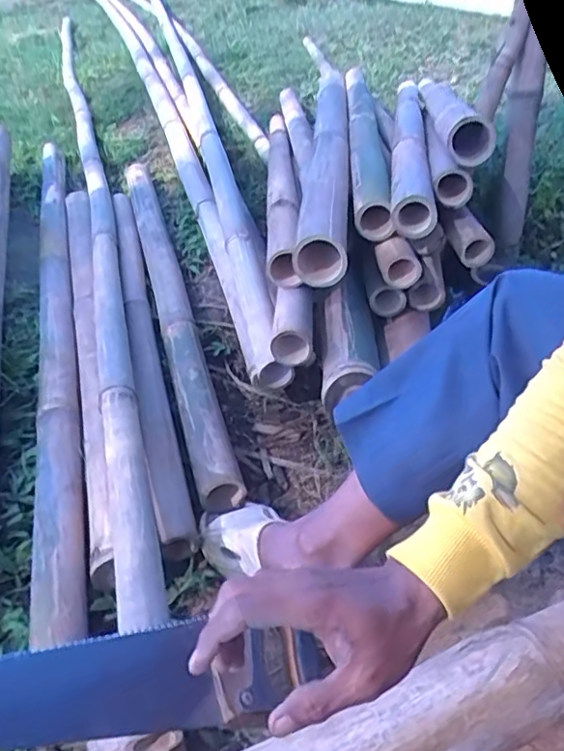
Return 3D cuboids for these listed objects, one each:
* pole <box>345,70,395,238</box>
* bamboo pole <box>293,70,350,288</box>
[{"bbox_3d":[0.164,-0.494,1.166,0.064,0.056,0.864,-2,39,7],"label":"pole"},{"bbox_3d":[0.089,-0.433,1.076,0.069,0.061,0.918,-1,39,8],"label":"bamboo pole"}]

